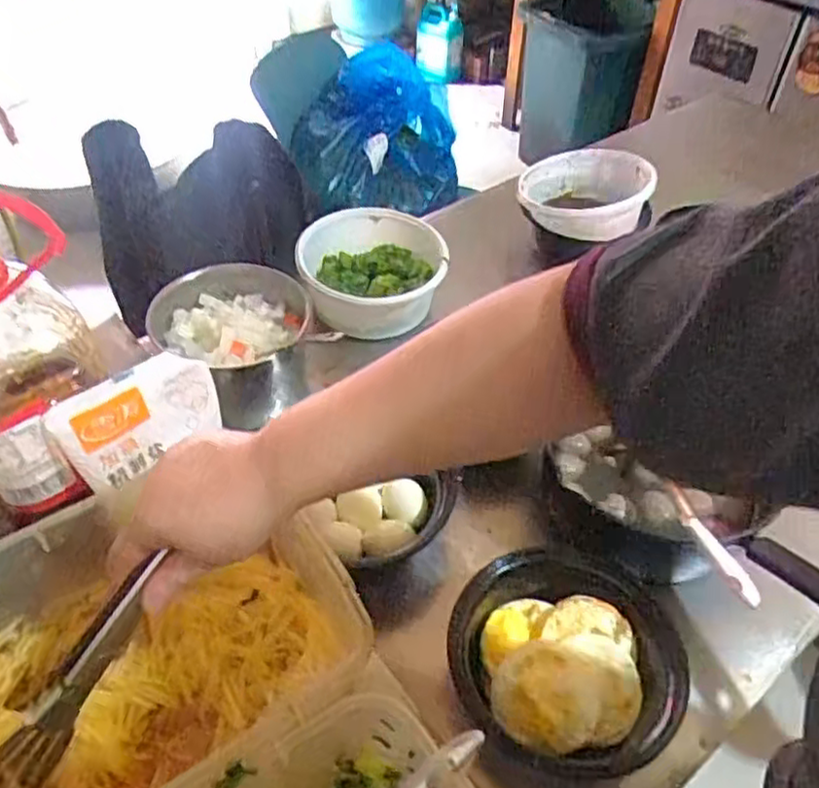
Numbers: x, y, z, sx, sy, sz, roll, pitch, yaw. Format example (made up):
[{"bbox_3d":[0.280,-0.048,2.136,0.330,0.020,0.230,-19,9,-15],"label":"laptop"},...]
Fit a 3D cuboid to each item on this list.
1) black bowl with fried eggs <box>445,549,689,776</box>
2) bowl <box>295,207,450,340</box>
[{"bbox_3d":[0.119,0.203,0.555,0.175,0.050,0.160,1,46,-1],"label":"black bowl with fried eggs"},{"bbox_3d":[-0.048,-0.162,0.947,0.186,0.083,0.205,-6,47,-8],"label":"bowl"}]

